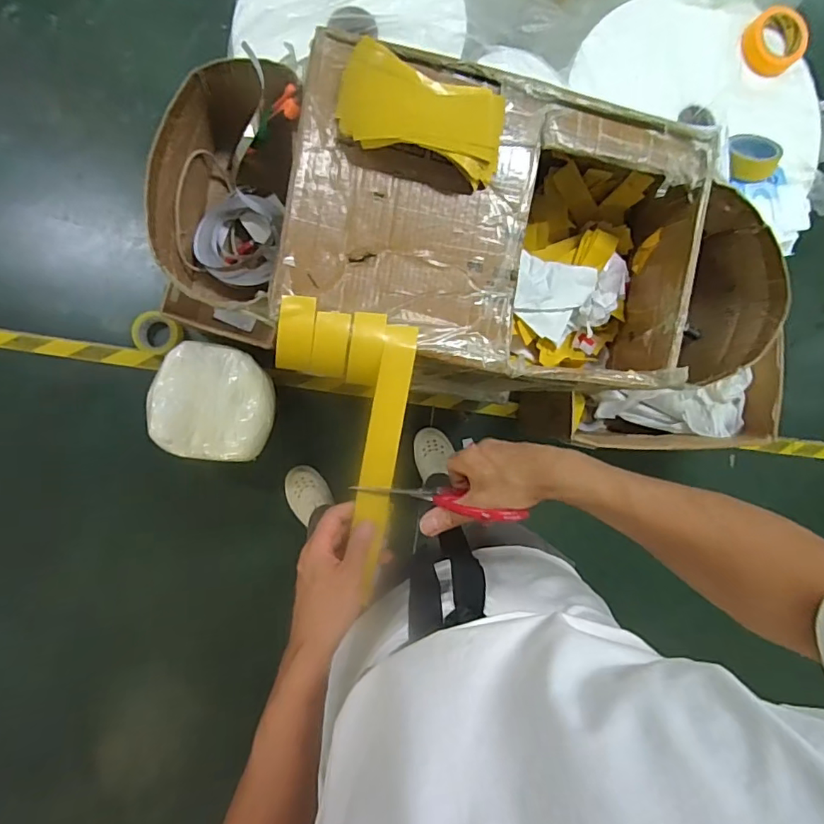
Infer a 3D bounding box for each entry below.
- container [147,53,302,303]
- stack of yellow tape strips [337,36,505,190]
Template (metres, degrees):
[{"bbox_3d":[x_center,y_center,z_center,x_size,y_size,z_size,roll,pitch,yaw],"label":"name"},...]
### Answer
[{"bbox_3d":[-0.215,-0.265,0.607,0.129,0.138,0.242,15,89,-7],"label":"container"},{"bbox_3d":[0.014,-0.297,0.513,0.170,0.022,0.084,14,113,-12],"label":"stack of yellow tape strips"}]

